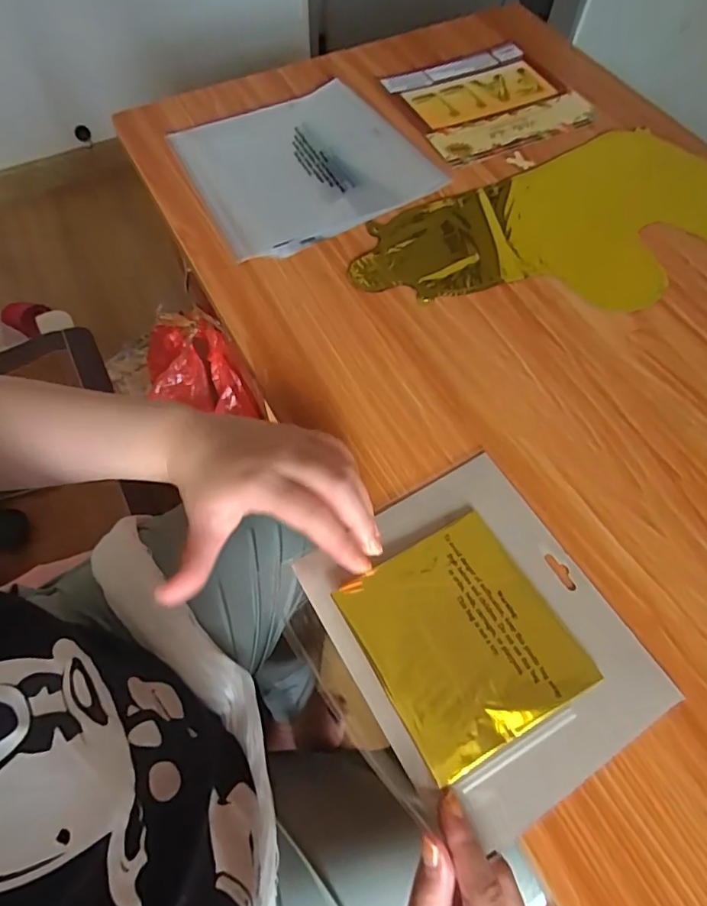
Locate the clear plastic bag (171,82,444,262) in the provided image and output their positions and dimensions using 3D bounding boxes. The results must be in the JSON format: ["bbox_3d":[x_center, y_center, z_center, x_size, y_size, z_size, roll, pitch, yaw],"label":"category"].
[{"bbox_3d":[-0.048,-0.294,0.523,0.220,0.011,0.198,-26,67,-13],"label":"clear plastic bag"}]

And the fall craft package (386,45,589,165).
[{"bbox_3d":[0.150,-0.395,0.581,0.181,0.005,0.165,-24,66,-12],"label":"fall craft package"}]

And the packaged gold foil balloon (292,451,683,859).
[{"bbox_3d":[0.077,0.111,0.325,0.162,0.014,0.189,-28,67,-14],"label":"packaged gold foil balloon"}]

